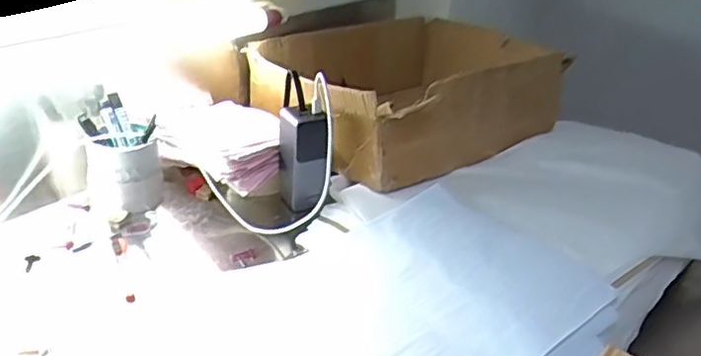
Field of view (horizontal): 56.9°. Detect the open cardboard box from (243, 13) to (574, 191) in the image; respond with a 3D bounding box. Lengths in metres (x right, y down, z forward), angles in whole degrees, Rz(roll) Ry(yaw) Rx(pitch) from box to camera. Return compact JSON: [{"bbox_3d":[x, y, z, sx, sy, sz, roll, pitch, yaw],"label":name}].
[{"bbox_3d":[0.081,-0.153,1.071,0.504,0.139,0.383,-20,35,-38],"label":"open cardboard box"}]

